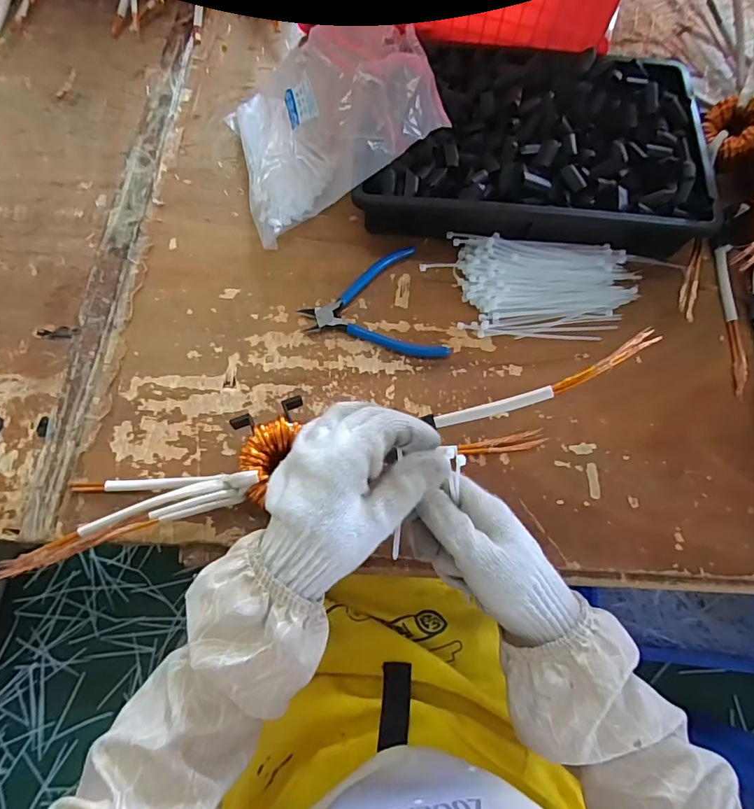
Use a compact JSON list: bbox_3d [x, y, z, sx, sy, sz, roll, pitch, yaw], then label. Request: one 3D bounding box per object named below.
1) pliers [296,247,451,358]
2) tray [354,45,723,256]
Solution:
[{"bbox_3d":[-0.006,-0.091,0.474,0.129,0.014,0.124,-16,70,-8],"label":"pliers"},{"bbox_3d":[0.171,-0.284,0.523,0.342,0.072,0.230,5,69,0],"label":"tray"}]

